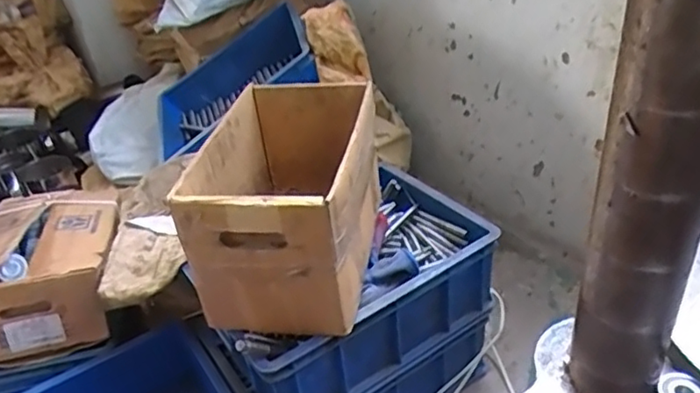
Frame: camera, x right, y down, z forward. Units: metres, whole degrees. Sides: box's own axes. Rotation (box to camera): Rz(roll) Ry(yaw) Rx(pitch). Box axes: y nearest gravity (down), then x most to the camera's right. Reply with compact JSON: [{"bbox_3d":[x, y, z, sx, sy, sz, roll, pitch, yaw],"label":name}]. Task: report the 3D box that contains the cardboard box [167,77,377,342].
[{"bbox_3d":[-0.073,-0.004,0.822,0.196,0.196,0.320,2,34,12],"label":"cardboard box"}]

